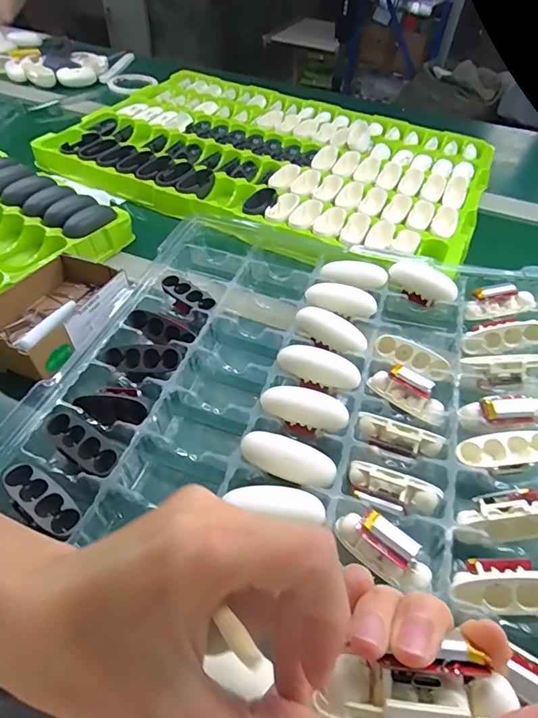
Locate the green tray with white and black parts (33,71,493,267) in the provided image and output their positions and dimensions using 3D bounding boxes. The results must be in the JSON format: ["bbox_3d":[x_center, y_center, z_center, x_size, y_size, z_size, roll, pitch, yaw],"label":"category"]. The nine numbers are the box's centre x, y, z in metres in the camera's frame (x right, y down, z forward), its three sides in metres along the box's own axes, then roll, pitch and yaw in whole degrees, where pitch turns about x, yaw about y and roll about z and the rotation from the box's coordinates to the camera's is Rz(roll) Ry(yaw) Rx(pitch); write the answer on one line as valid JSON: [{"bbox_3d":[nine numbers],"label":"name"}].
[{"bbox_3d":[0.015,-0.311,0.653,0.568,0.029,0.393,23,50,15],"label":"green tray with white and black parts"}]

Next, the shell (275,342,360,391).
[{"bbox_3d":[0.041,0.003,0.352,0.065,0.019,0.019,18,49,12],"label":"shell"}]

